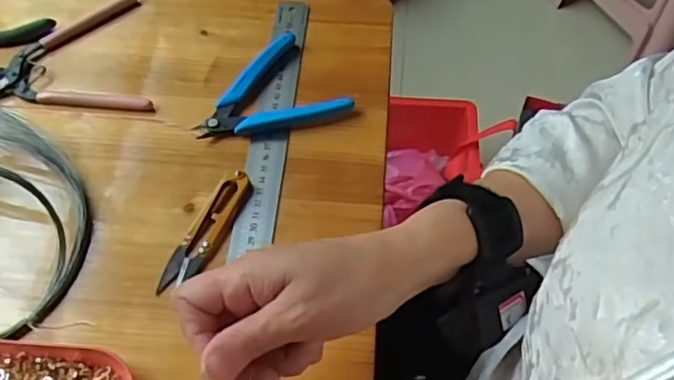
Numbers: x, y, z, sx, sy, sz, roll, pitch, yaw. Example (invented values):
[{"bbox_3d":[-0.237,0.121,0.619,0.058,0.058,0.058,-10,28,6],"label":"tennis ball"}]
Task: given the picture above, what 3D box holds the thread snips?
[{"bbox_3d":[-0.092,0.028,0.432,0.024,0.010,0.098,22,61,14],"label":"thread snips"}]

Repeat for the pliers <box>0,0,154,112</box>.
[{"bbox_3d":[-0.219,-0.107,0.512,0.117,0.008,0.132,-13,59,-8],"label":"pliers"}]

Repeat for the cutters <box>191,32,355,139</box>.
[{"bbox_3d":[-0.055,-0.068,0.486,0.107,0.018,0.086,-34,64,-19],"label":"cutters"}]

